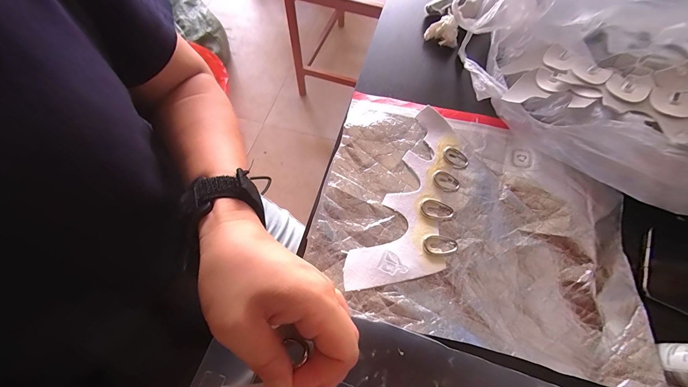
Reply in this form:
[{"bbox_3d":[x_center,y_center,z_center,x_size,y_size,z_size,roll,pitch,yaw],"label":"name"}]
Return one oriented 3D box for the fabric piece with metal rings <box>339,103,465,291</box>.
[{"bbox_3d":[0.079,0.008,0.302,0.079,0.007,0.210,24,67,11],"label":"fabric piece with metal rings"}]

